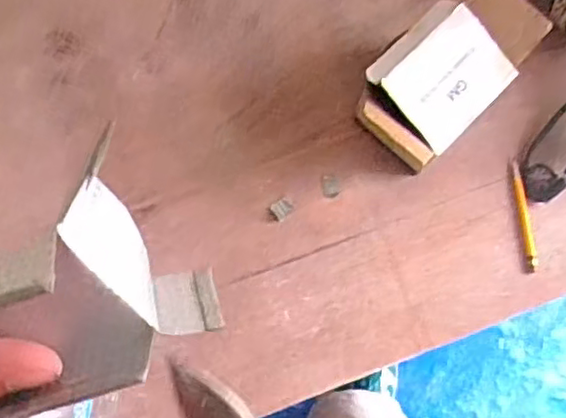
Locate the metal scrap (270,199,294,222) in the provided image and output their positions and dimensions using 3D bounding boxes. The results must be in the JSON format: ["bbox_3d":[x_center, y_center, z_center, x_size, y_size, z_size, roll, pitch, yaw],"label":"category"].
[{"bbox_3d":[-0.002,0.000,0.698,0.022,0.004,0.018,-38,84,-6],"label":"metal scrap"}]

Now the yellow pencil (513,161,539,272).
[{"bbox_3d":[0.253,0.008,0.706,0.011,0.004,0.113,-7,82,-2],"label":"yellow pencil"}]

